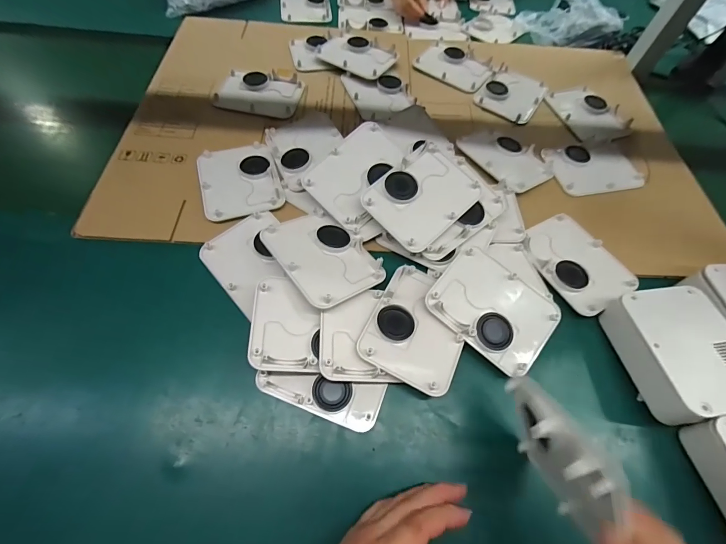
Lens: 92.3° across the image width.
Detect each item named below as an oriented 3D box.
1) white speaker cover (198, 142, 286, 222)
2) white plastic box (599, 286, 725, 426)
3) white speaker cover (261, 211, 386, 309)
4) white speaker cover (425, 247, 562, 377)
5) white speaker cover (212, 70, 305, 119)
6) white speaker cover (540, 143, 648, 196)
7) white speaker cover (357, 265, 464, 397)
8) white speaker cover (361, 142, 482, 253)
[{"bbox_3d":[-0.162,-0.125,0.462,0.101,0.011,0.127,-16,62,-12],"label":"white speaker cover"},{"bbox_3d":[0.328,0.081,0.358,0.097,0.046,0.125,-6,60,-6],"label":"white plastic box"},{"bbox_3d":[-0.045,-0.022,0.390,0.093,0.026,0.124,-31,66,-20],"label":"white speaker cover"},{"bbox_3d":[0.140,0.037,0.372,0.123,0.020,0.094,38,65,17],"label":"white speaker cover"},{"bbox_3d":[-0.163,-0.289,0.556,0.124,0.015,0.094,11,60,3],"label":"white speaker cover"},{"bbox_3d":[0.345,-0.156,0.520,0.135,0.014,0.087,-7,60,-7],"label":"white speaker cover"},{"bbox_3d":[0.060,0.053,0.365,0.098,0.013,0.122,25,61,11],"label":"white speaker cover"},{"bbox_3d":[0.072,-0.091,0.413,0.126,0.012,0.096,-41,80,-14],"label":"white speaker cover"}]

